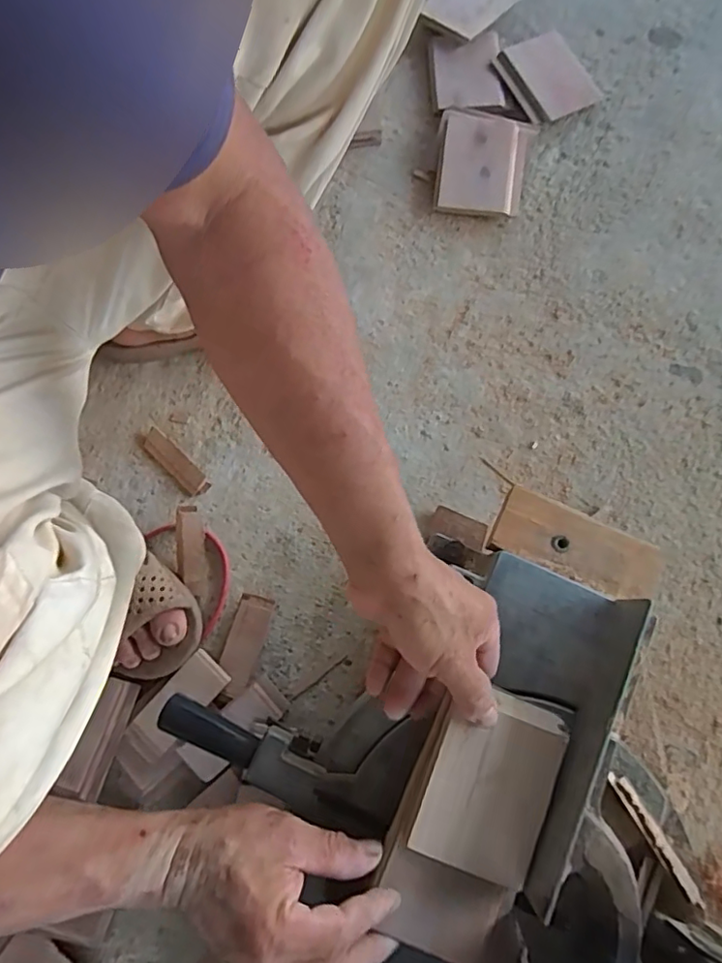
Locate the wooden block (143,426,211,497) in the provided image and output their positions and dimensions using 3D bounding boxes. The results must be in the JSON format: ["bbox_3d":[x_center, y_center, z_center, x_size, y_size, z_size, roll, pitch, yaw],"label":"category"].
[{"bbox_3d":[-0.195,-0.019,0.589,0.089,0.010,0.023,43,80,11],"label":"wooden block"}]

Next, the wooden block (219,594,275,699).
[{"bbox_3d":[-0.114,0.158,0.542,0.035,0.012,0.093,17,77,5],"label":"wooden block"}]

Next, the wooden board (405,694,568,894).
[{"bbox_3d":[0.090,0.207,0.385,0.083,0.015,0.113,20,77,6],"label":"wooden board"}]

